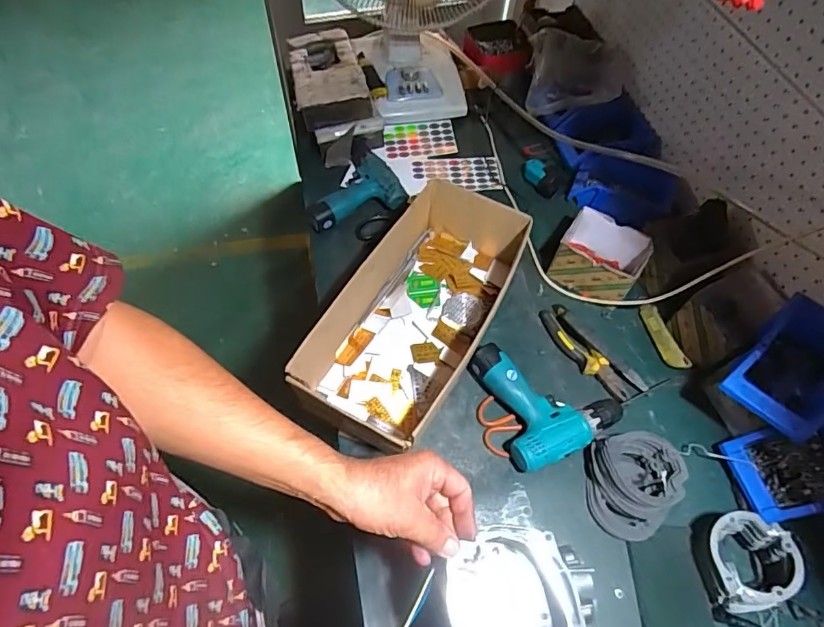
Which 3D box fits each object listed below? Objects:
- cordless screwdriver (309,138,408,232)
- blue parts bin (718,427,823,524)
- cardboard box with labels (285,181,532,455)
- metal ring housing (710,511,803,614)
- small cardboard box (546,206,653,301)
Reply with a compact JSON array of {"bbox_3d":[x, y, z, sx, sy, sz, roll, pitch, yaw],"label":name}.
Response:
[{"bbox_3d":[-0.132,-0.258,0.980,0.195,0.050,0.187,-19,62,-14],"label":"cordless screwdriver"},{"bbox_3d":[0.560,0.211,0.680,0.191,0.073,0.120,-8,60,-8],"label":"blue parts bin"},{"bbox_3d":[0.013,-0.001,0.763,0.195,0.140,0.427,28,62,13],"label":"cardboard box with labels"},{"bbox_3d":[0.425,0.318,0.621,0.097,0.076,0.107,11,59,3],"label":"metal ring housing"},{"bbox_3d":[0.333,-0.098,0.865,0.145,0.083,0.115,30,62,14],"label":"small cardboard box"}]

